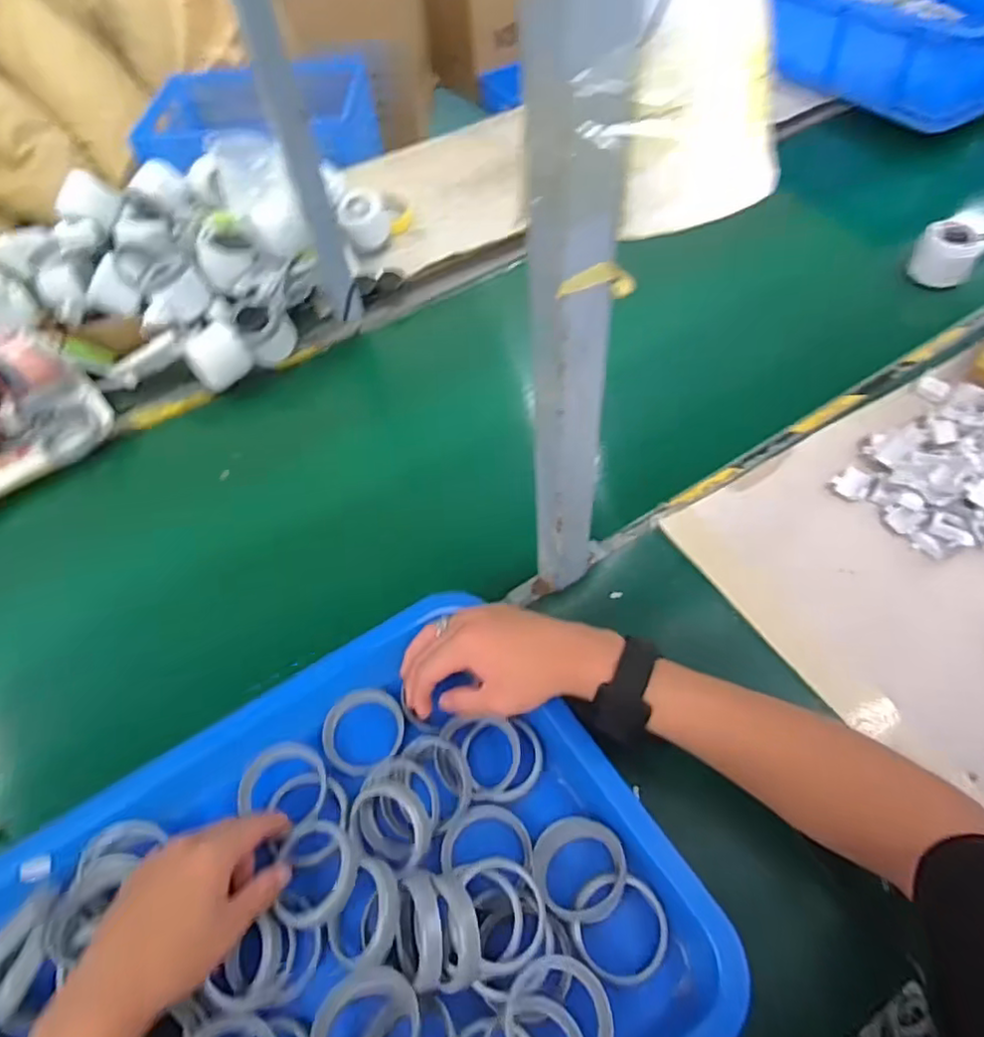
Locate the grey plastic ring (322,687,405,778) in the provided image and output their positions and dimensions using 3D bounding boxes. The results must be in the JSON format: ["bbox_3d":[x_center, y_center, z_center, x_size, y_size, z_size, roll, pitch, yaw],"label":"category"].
[{"bbox_3d":[-0.095,0.156,0.471,0.059,0.007,0.061,-3,54,4],"label":"grey plastic ring"}]

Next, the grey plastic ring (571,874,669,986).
[{"bbox_3d":[0.079,0.249,0.389,0.059,0.011,0.056,2,70,-6],"label":"grey plastic ring"}]

